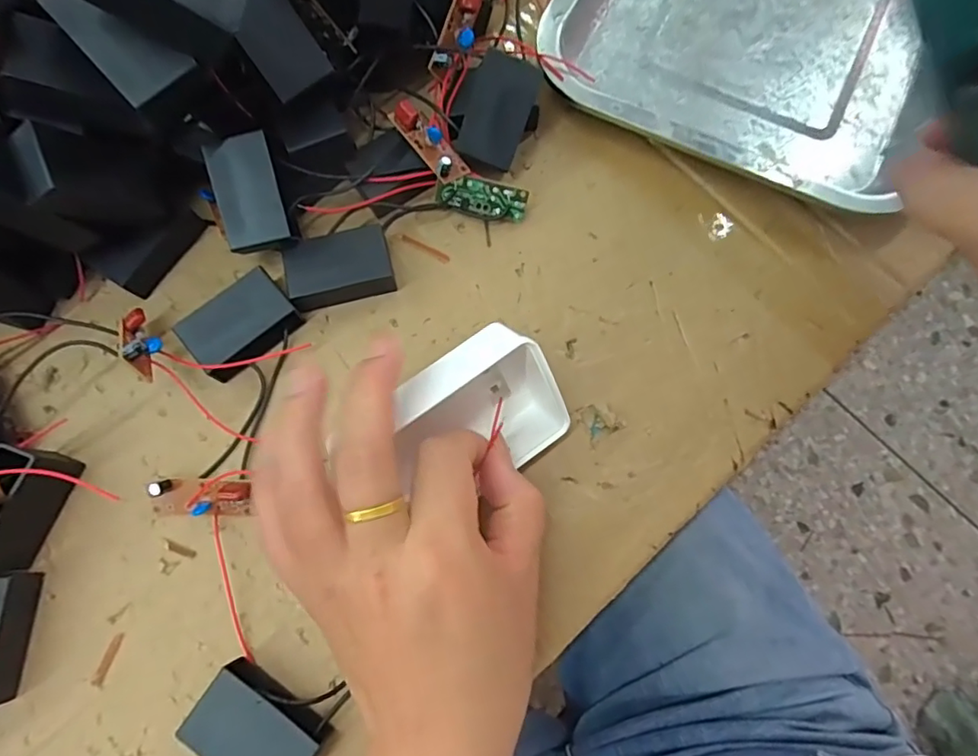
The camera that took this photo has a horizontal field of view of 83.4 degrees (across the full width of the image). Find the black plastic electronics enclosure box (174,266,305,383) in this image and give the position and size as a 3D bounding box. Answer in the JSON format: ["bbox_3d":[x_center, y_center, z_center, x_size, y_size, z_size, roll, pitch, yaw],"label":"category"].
[{"bbox_3d":[-0.112,-0.024,0.252,0.047,0.018,0.030,-41,79,-10],"label":"black plastic electronics enclosure box"}]

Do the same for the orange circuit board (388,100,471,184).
[{"bbox_3d":[-0.028,-0.111,0.256,0.016,0.013,0.043,-42,91,-10],"label":"orange circuit board"}]

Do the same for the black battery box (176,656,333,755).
[{"bbox_3d":[-0.087,0.134,0.208,0.046,0.019,0.030,36,78,9],"label":"black battery box"}]

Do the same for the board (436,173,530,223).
[{"bbox_3d":[-0.003,-0.087,0.268,0.043,0.005,0.019,13,118,-6],"label":"board"}]

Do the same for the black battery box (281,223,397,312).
[{"bbox_3d":[-0.070,-0.051,0.260,0.047,0.017,0.032,-15,76,-4],"label":"black battery box"}]

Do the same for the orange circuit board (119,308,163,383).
[{"bbox_3d":[-0.151,-0.016,0.236,0.012,0.018,0.040,-33,46,-8],"label":"orange circuit board"}]

